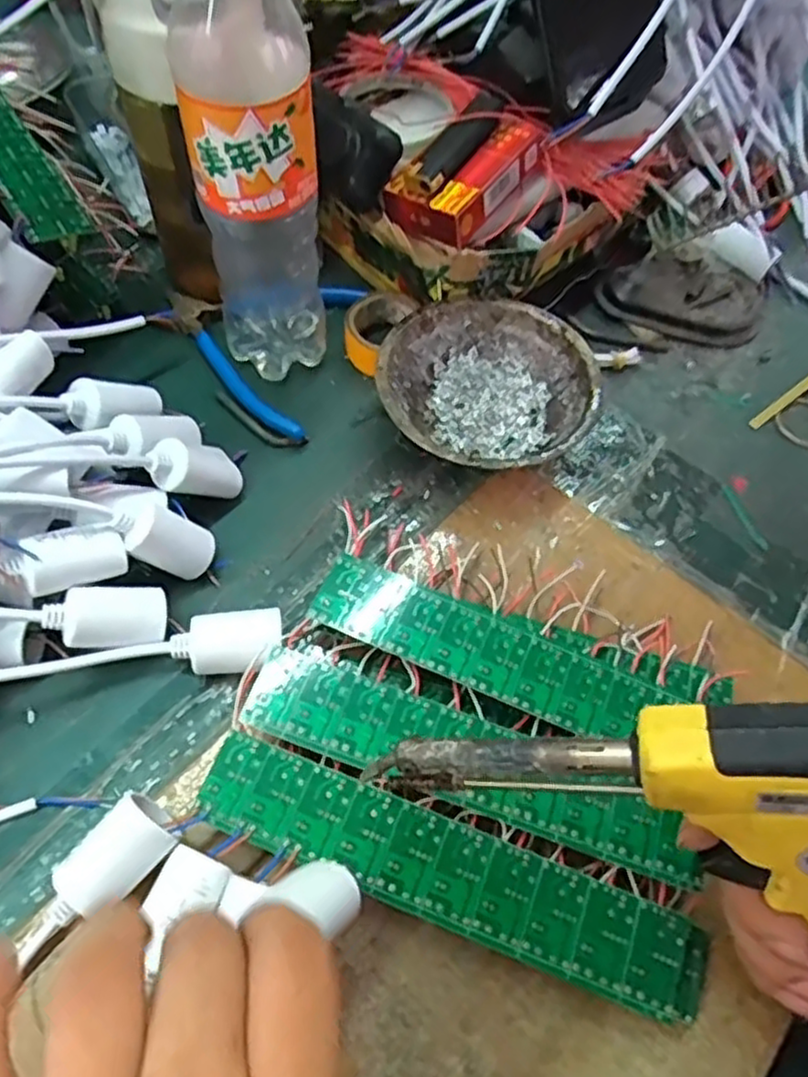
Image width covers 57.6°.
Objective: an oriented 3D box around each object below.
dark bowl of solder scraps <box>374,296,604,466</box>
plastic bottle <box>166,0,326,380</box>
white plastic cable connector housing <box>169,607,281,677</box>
[{"bbox_3d":[0.047,-0.085,0.438,0.123,0.040,0.121,2,59,-3],"label":"dark bowl of solder scraps"},{"bbox_3d":[-0.074,-0.177,0.378,0.061,0.220,0.055,-8,60,-9],"label":"plastic bottle"},{"bbox_3d":[-0.085,0.053,0.362,0.052,0.024,0.029,-8,60,-9],"label":"white plastic cable connector housing"}]

